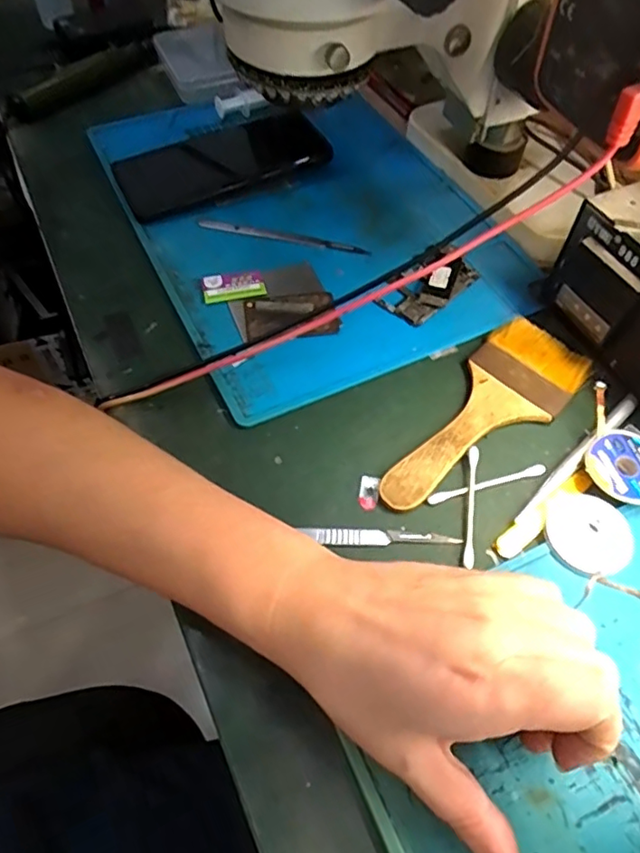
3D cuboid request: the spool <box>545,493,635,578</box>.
[{"bbox_3d":[0.141,0.056,0.300,0.040,0.009,0.042,0,56,0],"label":"spool"}]

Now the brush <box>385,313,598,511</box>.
[{"bbox_3d":[0.095,-0.006,0.342,0.061,0.010,0.158,38,64,23],"label":"brush"}]

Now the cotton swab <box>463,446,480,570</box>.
[{"bbox_3d":[0.082,0.041,0.314,0.007,0.004,0.070,9,56,6],"label":"cotton swab"}]

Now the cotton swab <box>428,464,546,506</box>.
[{"bbox_3d":[0.094,0.032,0.321,0.071,0.004,0.006,-15,57,-10],"label":"cotton swab"}]

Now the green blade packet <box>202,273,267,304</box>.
[{"bbox_3d":[-0.060,-0.098,0.402,0.042,0.004,0.025,-6,56,-4],"label":"green blade packet"}]

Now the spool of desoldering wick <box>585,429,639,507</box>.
[{"bbox_3d":[0.171,0.024,0.319,0.044,0.010,0.043,0,56,0],"label":"spool of desoldering wick"}]

